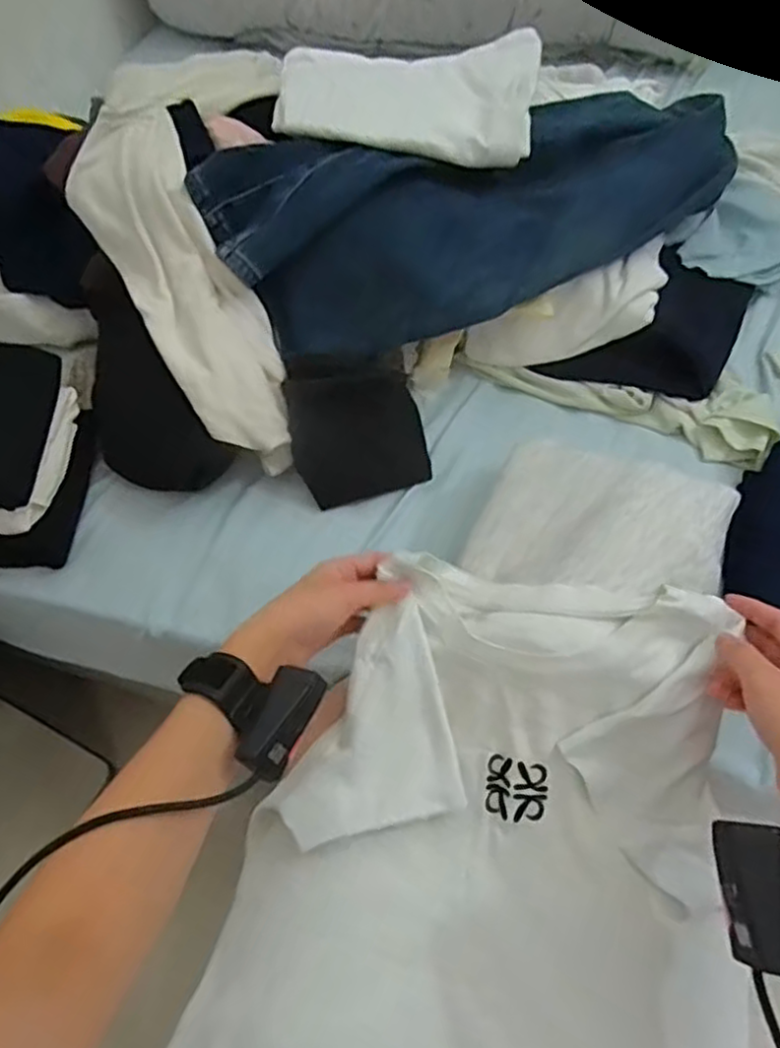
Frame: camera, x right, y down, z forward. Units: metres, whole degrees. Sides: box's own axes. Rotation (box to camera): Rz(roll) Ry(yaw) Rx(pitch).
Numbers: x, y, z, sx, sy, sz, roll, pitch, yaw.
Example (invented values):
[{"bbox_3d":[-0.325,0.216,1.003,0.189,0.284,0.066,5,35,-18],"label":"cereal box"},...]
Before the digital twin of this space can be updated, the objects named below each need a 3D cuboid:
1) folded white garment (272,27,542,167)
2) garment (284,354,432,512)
[{"bbox_3d":[0.019,-0.438,0.696,0.257,0.044,0.181,2,57,4],"label":"folded white garment"},{"bbox_3d":[-0.037,-0.100,0.690,0.127,0.010,0.147,-16,93,-1],"label":"garment"}]

